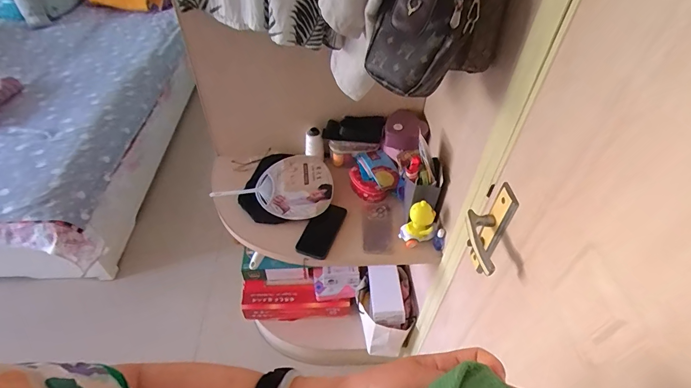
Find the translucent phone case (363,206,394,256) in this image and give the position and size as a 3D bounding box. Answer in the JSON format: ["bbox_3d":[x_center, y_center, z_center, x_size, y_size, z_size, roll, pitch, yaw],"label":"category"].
[{"bbox_3d":[0.082,0.084,0.917,0.076,0.017,0.152,4,46,2],"label":"translucent phone case"}]

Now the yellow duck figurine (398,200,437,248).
[{"bbox_3d":[0.172,0.068,0.858,0.075,0.119,0.047,-18,49,-19],"label":"yellow duck figurine"}]

